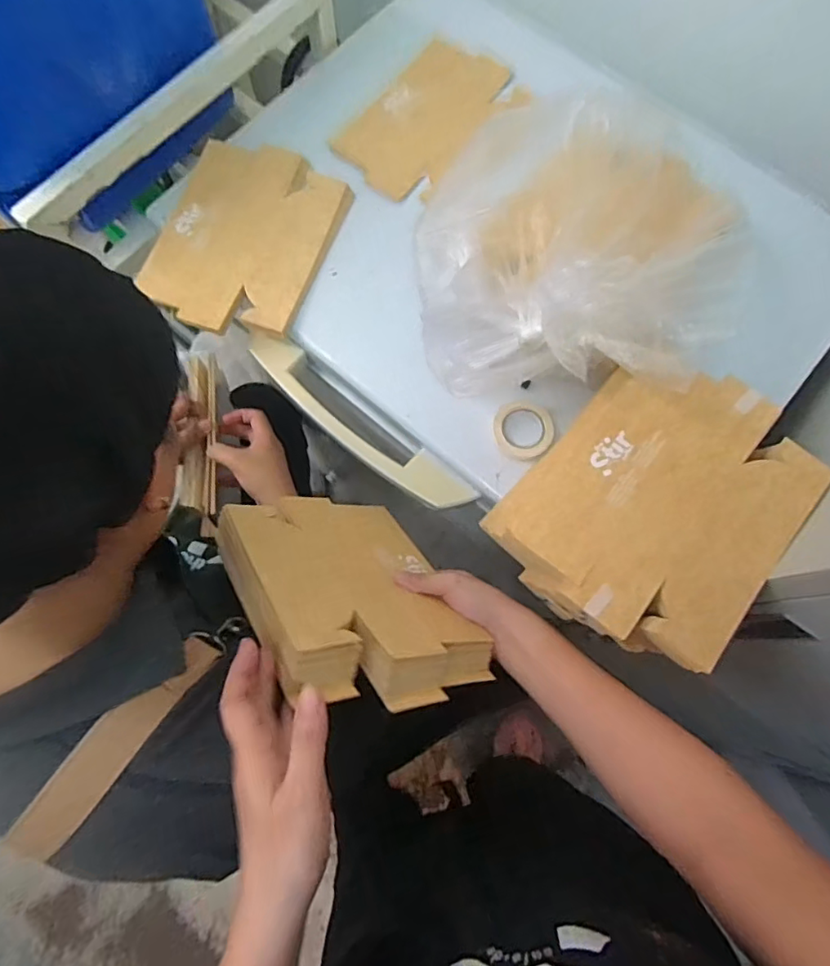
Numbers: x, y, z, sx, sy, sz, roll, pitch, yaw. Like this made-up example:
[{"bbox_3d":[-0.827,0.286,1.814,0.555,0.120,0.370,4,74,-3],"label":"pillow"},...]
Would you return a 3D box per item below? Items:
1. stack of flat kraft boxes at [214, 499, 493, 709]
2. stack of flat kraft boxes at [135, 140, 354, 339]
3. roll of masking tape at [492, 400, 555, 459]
[{"bbox_3d":[-0.055,0.090,0.486,0.182,0.030,0.242,2,28,-36],"label":"stack of flat kraft boxes"},{"bbox_3d":[-0.195,-0.280,0.631,0.190,0.016,0.233,20,76,6],"label":"stack of flat kraft boxes"},{"bbox_3d":[0.112,-0.055,0.569,0.059,0.014,0.061,0,75,0],"label":"roll of masking tape"}]

